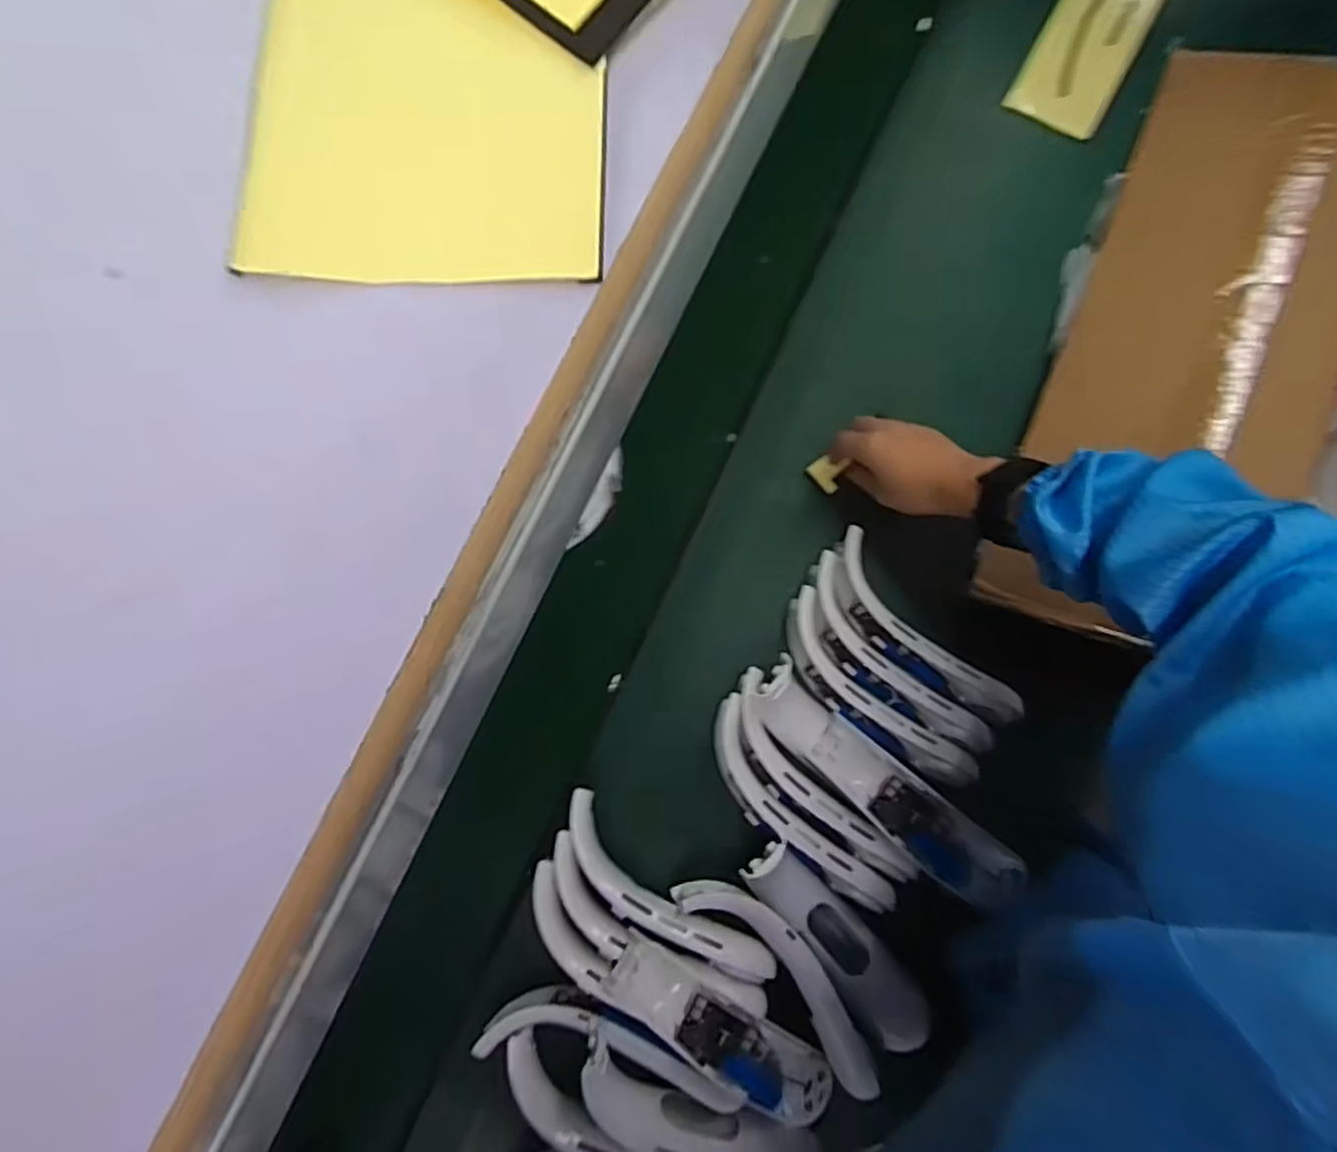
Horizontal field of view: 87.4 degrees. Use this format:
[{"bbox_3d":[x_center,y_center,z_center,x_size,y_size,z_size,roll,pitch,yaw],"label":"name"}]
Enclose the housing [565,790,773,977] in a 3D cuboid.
[{"bbox_3d":[-0.008,0.245,0.532,0.193,0.033,0.049,39,83,7],"label":"housing"}]

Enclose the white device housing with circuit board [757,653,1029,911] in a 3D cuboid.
[{"bbox_3d":[0.164,0.163,0.537,0.247,0.049,0.056,39,83,7],"label":"white device housing with circuit board"}]

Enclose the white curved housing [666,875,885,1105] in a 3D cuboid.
[{"bbox_3d":[0.087,0.294,0.522,0.049,0.028,0.189,-43,83,-6],"label":"white curved housing"}]

